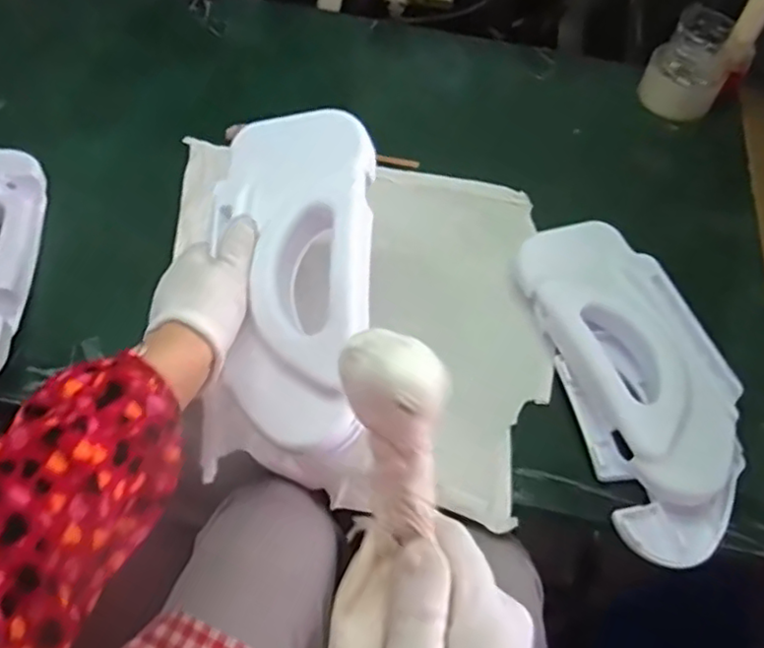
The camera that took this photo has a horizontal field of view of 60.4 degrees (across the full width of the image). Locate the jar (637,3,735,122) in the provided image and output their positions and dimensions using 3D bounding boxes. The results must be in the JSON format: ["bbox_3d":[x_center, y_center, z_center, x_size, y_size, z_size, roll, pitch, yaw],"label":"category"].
[{"bbox_3d":[0.353,-0.300,0.747,0.086,0.090,0.092,29,59,14],"label":"jar"}]

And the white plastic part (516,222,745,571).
[{"bbox_3d":[0.215,0.039,0.547,0.133,0.049,0.289,-9,58,-11],"label":"white plastic part"}]

